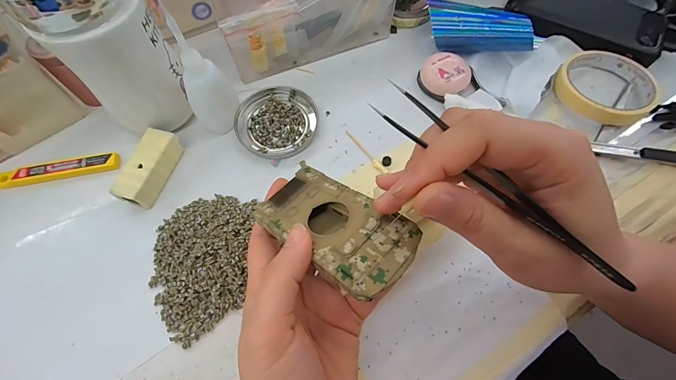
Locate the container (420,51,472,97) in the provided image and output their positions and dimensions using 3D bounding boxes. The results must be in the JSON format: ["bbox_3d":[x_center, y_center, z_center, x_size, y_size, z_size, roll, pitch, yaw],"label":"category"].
[{"bbox_3d":[0.109,-0.116,0.327,0.045,0.024,0.043,0,66,1],"label":"container"}]

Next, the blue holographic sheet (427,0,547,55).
[{"bbox_3d":[0.147,-0.162,0.331,0.117,0.042,0.042,20,68,9],"label":"blue holographic sheet"}]

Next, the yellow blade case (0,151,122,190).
[{"bbox_3d":[-0.254,-0.018,0.294,0.108,0.008,0.017,-10,67,-4],"label":"yellow blade case"}]

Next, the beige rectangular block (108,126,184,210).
[{"bbox_3d":[-0.165,-0.018,0.285,0.028,0.027,0.067,15,67,7],"label":"beige rectangular block"}]

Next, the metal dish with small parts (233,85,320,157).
[{"bbox_3d":[-0.060,-0.070,0.319,0.077,0.007,0.082,0,66,1],"label":"metal dish with small parts"}]

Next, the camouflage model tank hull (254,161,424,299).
[{"bbox_3d":[-0.001,0.023,0.189,0.051,0.023,0.094,-44,49,-16],"label":"camouflage model tank hull"}]

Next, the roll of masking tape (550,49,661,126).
[{"bbox_3d":[0.268,-0.106,0.320,0.086,0.015,0.085,0,66,1],"label":"roll of masking tape"}]

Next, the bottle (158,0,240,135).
[{"bbox_3d":[-0.114,-0.091,0.268,0.032,0.112,0.033,-5,66,-2],"label":"bottle"}]

